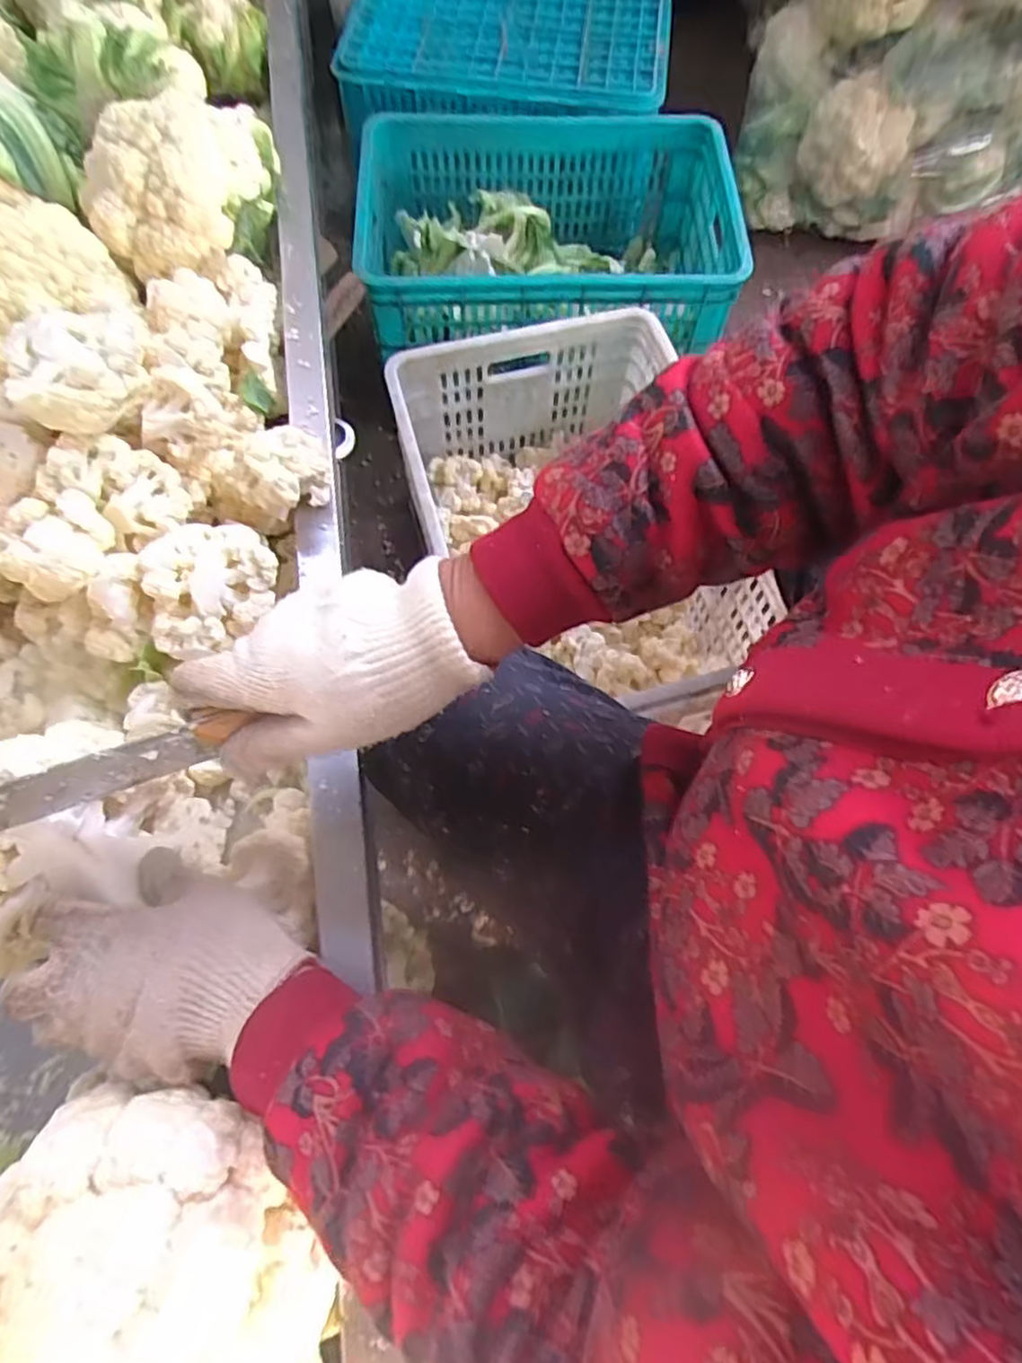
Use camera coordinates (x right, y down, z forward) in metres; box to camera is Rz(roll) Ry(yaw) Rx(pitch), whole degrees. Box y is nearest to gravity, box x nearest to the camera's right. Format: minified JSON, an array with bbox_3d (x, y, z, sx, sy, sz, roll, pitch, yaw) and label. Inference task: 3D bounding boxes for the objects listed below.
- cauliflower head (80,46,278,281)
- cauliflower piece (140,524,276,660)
[{"bbox_3d":[-0.300,-0.457,0.629,0.141,0.095,0.177,10,68,2],"label":"cauliflower head"},{"bbox_3d":[-0.209,-0.070,0.488,0.081,0.053,0.099,-2,68,-3],"label":"cauliflower piece"}]

